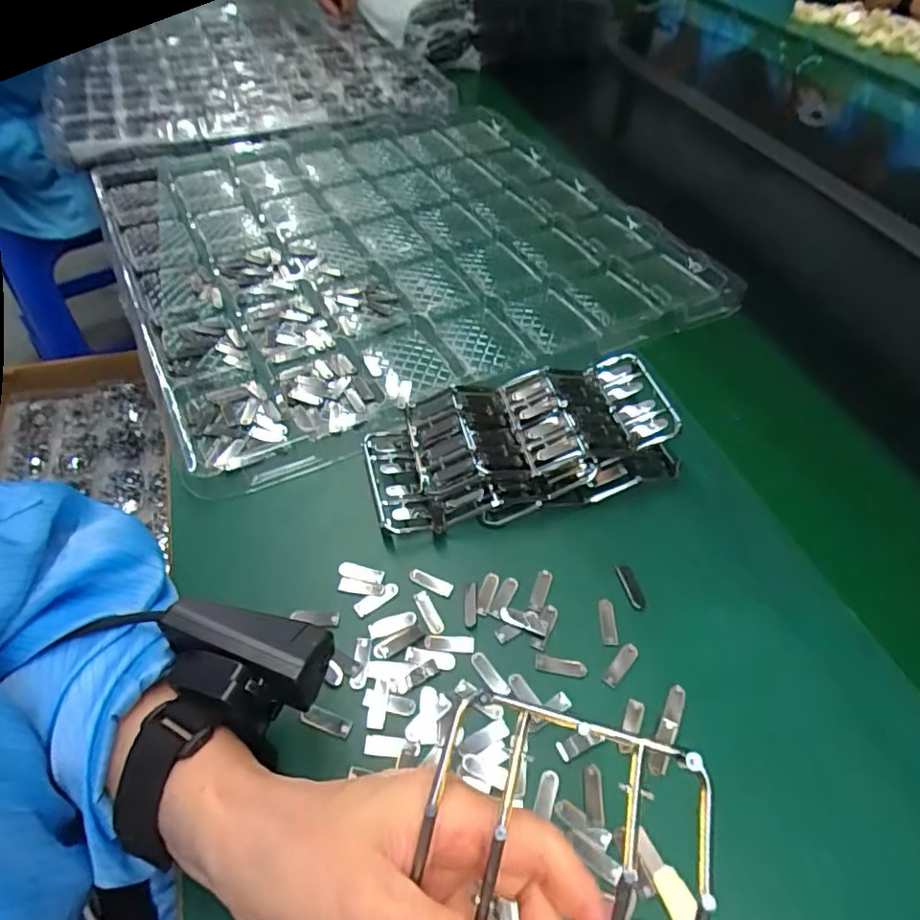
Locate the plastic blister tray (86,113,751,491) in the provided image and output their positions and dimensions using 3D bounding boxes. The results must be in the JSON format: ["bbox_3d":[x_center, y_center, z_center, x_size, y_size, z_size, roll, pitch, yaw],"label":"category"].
[{"bbox_3d":[-0.069,-0.236,0.618,0.525,0.040,0.515,-21,54,-19],"label":"plastic blister tray"}]

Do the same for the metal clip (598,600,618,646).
[{"bbox_3d":[0.087,0.095,0.340,0.009,0.005,0.026,3,48,-1],"label":"metal clip"}]

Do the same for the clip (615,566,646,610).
[{"bbox_3d":[0.106,0.078,0.356,0.010,0.004,0.028,-13,52,-13],"label":"clip"}]

